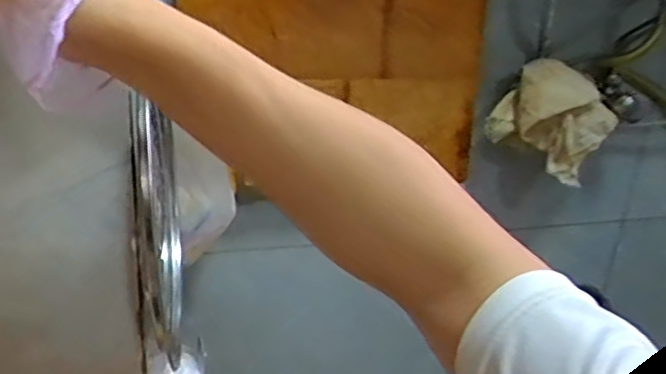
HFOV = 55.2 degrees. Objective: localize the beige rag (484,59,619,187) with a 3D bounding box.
[{"bbox_3d":[0.291,-0.094,0.844,0.144,0.142,0.083,16,25,26],"label":"beige rag"}]

